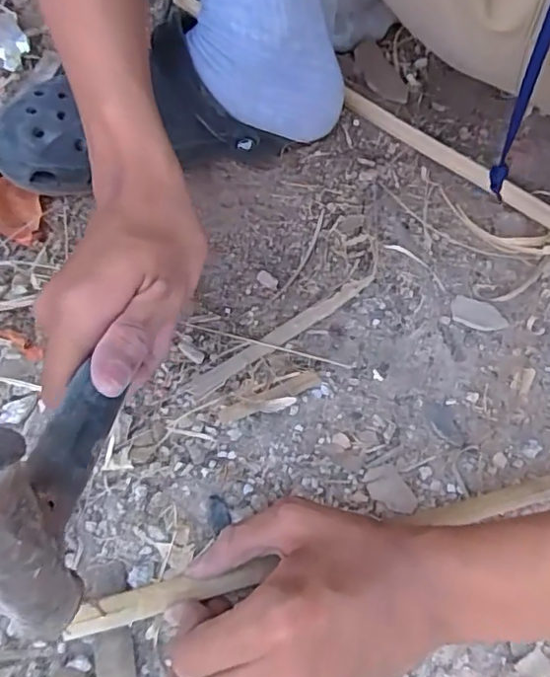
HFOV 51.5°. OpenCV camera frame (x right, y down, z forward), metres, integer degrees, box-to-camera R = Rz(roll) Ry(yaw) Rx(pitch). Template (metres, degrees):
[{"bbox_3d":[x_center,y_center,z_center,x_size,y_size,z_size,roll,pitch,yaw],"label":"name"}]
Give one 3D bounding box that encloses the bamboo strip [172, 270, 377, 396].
[{"bbox_3d":[0.005,-0.005,0.411,0.164,0.004,0.014,-33,66,-19],"label":"bamboo strip"}]

